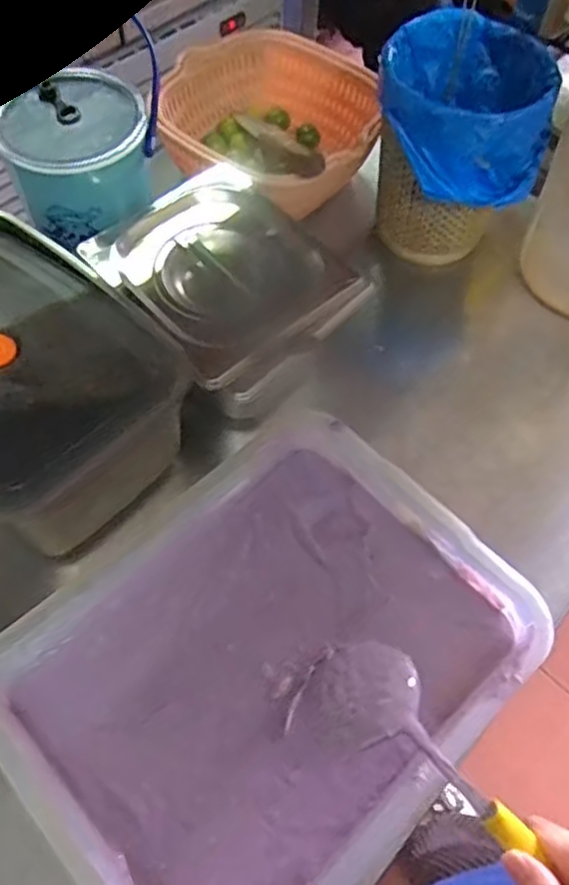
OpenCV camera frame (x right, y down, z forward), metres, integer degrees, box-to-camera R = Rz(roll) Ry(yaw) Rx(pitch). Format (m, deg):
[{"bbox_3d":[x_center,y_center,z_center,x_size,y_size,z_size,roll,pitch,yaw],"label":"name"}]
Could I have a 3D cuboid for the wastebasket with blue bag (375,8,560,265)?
[{"bbox_3d":[0.152,-0.266,0.638,0.141,0.159,0.142,11,59,4],"label":"wastebasket with blue bag"}]

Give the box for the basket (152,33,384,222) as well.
[{"bbox_3d":[-0.009,-0.327,0.710,0.206,0.088,0.214,1,59,-2],"label":"basket"}]

